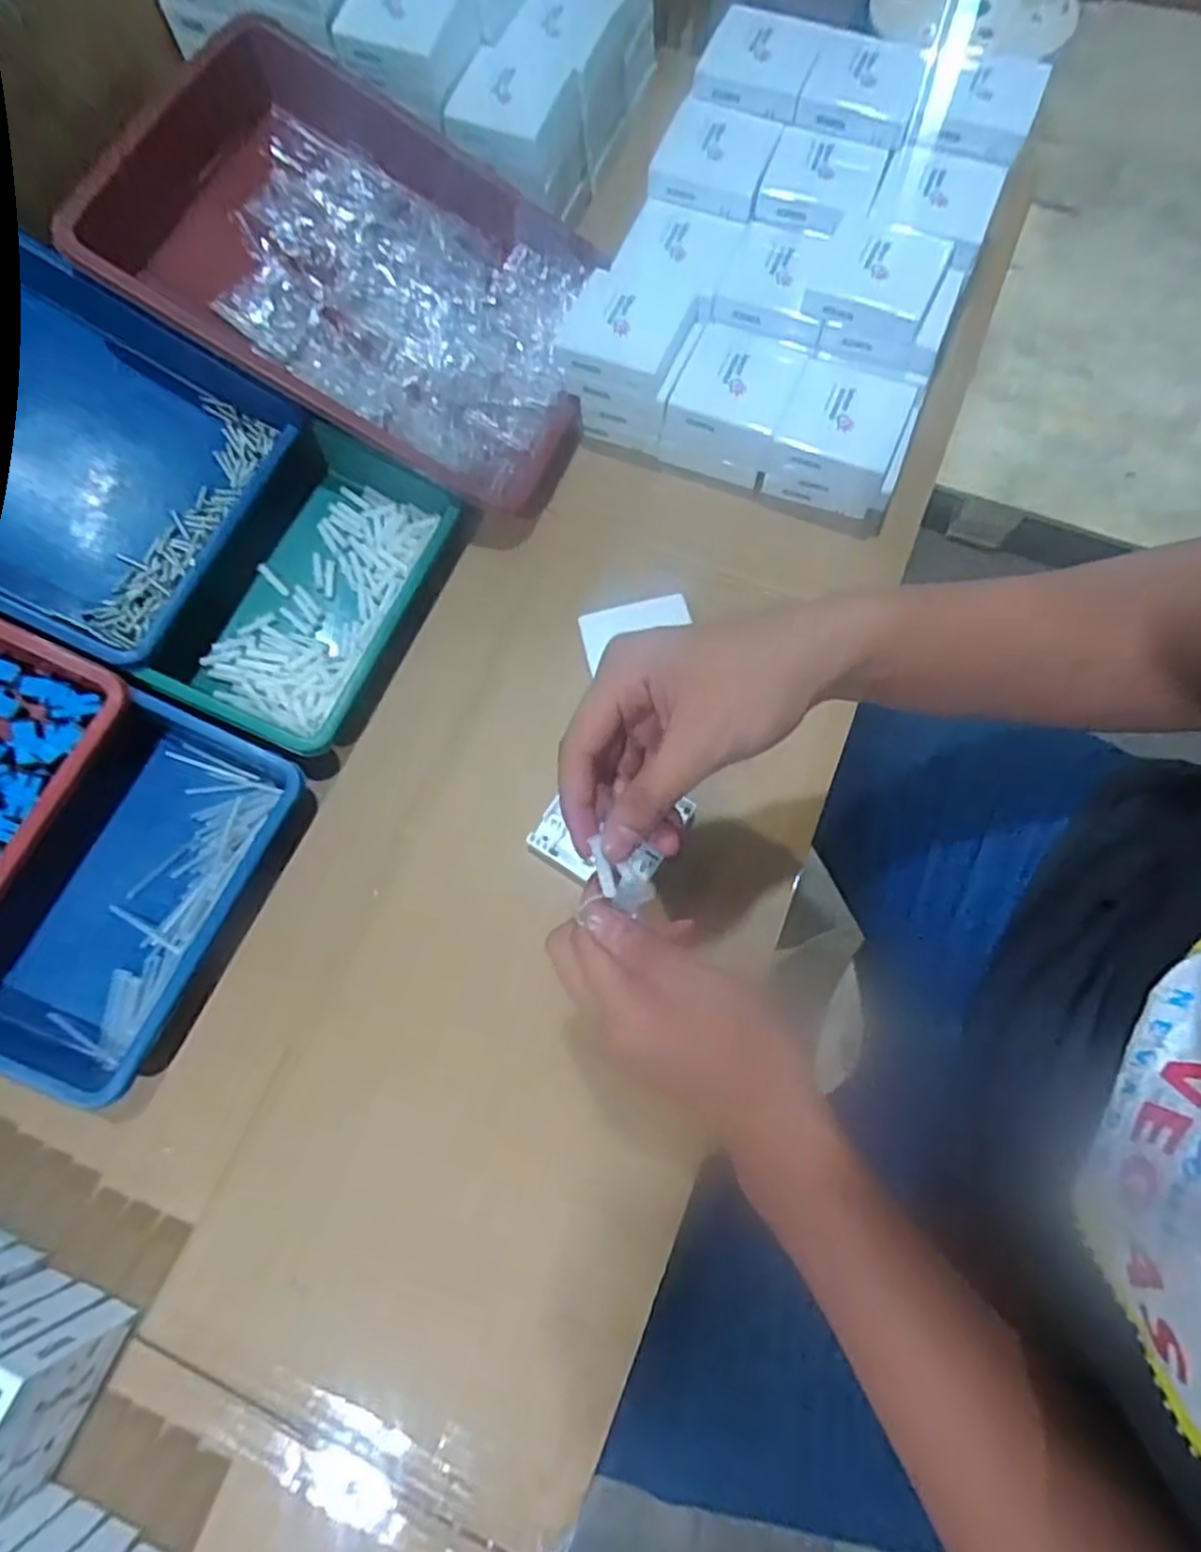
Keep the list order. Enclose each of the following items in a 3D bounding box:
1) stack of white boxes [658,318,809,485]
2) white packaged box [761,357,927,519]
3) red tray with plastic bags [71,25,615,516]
[{"bbox_3d":[0.105,-0.298,0.568,0.089,0.075,0.085,22,73,8],"label":"stack of white boxes"},{"bbox_3d":[0.187,-0.260,0.555,0.098,0.069,0.085,21,73,8],"label":"white packaged box"},{"bbox_3d":[-0.163,-0.387,0.549,0.351,0.069,0.272,26,76,-17],"label":"red tray with plastic bags"}]

